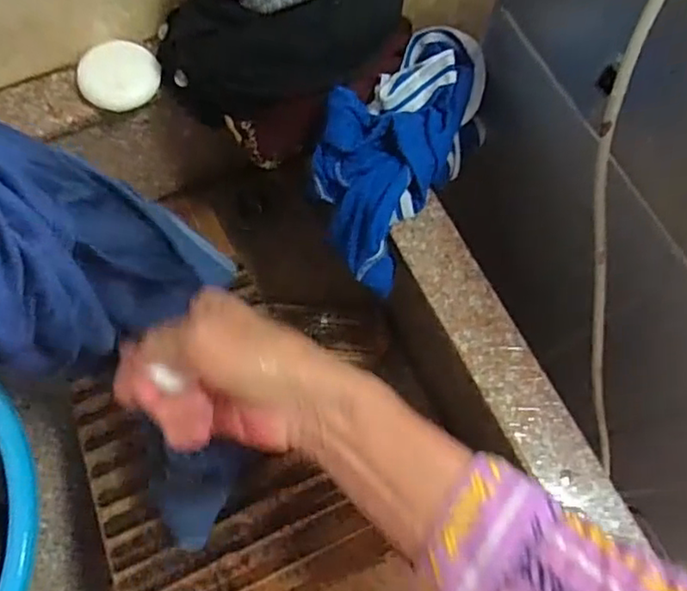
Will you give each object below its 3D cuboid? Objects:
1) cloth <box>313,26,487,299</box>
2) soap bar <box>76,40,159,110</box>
[{"bbox_3d":[0.042,-0.118,0.470,0.102,0.070,0.203,31,73,8],"label":"cloth"},{"bbox_3d":[-0.173,-0.170,0.481,0.059,0.019,0.053,-25,74,-10],"label":"soap bar"}]

